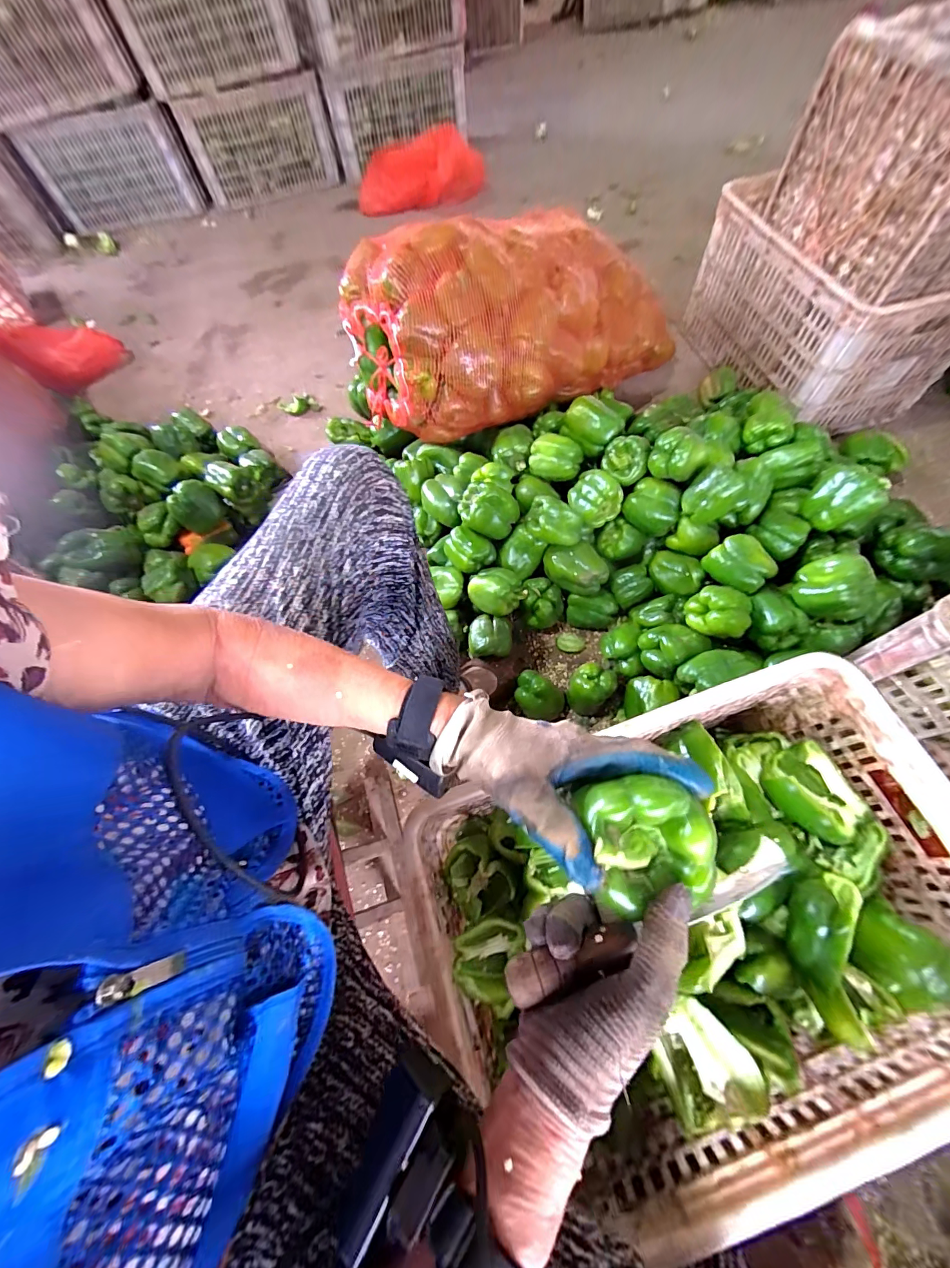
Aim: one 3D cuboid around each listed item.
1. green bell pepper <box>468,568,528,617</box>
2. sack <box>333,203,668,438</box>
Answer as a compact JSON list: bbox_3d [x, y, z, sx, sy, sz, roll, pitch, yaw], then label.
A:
[{"bbox_3d":[0.039,-0.079,0.767,0.097,0.062,0.073,3,61,1],"label":"green bell pepper"},{"bbox_3d":[0.088,-0.711,0.944,0.741,0.303,0.420,-39,68,-20],"label":"sack"}]

